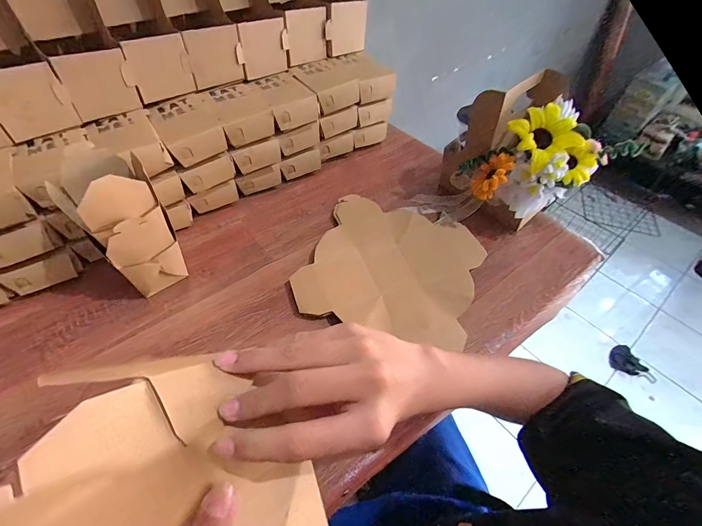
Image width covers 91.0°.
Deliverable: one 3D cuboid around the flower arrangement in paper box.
[{"bbox_3d":[0.278,-0.159,0.552,0.240,0.215,0.145,18,52,12],"label":"flower arrangement in paper box"}]

